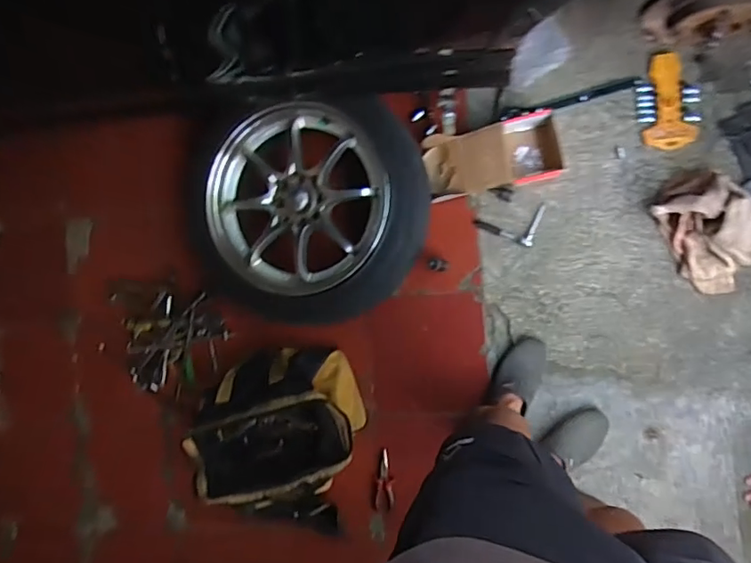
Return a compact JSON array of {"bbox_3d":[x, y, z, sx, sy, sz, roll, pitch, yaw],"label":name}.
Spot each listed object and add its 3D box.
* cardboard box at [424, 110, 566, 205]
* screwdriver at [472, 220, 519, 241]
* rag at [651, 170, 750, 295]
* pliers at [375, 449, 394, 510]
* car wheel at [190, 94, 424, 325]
[{"bbox_3d":[0.275,-0.298,1.283,0.313,0.123,0.164,-8,88,15],"label":"cardboard box"},{"bbox_3d":[0.298,-0.126,1.327,0.117,0.015,0.020,22,94,9],"label":"screwdriver"},{"bbox_3d":[0.751,-0.114,1.206,0.169,0.128,0.280,-34,82,13],"label":"rag"},{"bbox_3d":[0.026,0.516,1.398,0.050,0.007,0.155,3,91,10],"label":"pliers"},{"bbox_3d":[-0.151,-0.156,1.349,0.530,0.247,0.553,0,91,15],"label":"car wheel"}]

